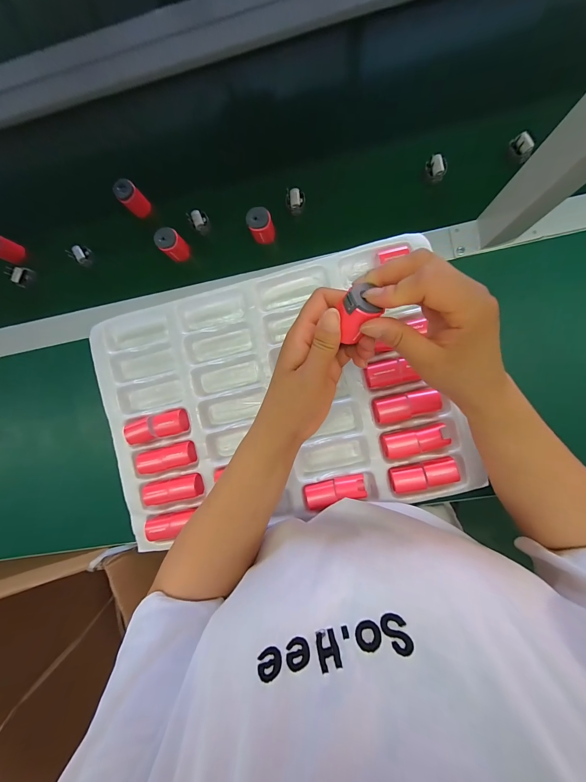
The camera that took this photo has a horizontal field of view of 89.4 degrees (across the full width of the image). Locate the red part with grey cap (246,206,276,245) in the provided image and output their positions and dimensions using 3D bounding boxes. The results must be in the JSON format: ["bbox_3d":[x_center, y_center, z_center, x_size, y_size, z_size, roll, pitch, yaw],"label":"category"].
[{"bbox_3d":[-0.040,-0.213,0.384,0.030,0.039,0.027,-24,88,6],"label":"red part with grey cap"}]

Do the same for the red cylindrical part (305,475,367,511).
[{"bbox_3d":[0.052,0.124,0.366,0.073,0.022,0.029,-15,89,6],"label":"red cylindrical part"}]

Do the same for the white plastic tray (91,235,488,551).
[{"bbox_3d":[-0.026,0.009,0.384,0.437,0.035,0.312,-13,89,6],"label":"white plastic tray"}]

